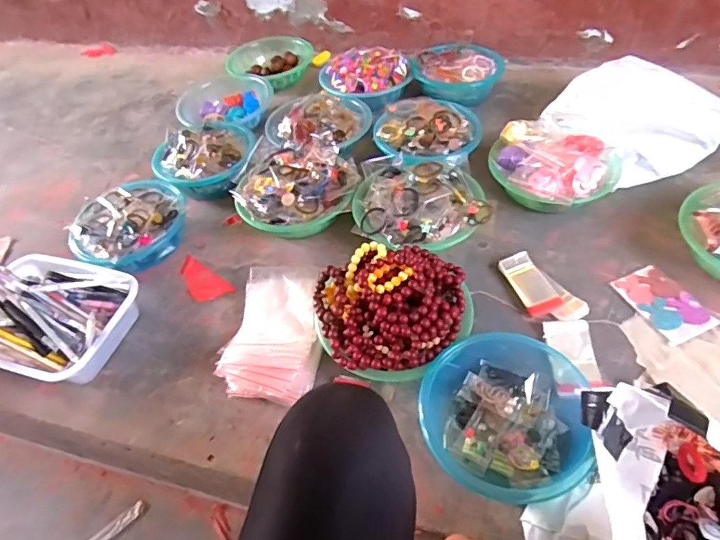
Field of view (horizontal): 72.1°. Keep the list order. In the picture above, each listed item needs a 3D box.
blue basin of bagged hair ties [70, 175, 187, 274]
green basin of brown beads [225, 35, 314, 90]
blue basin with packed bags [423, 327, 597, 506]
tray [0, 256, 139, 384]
[{"bbox_3d":[-0.450,-0.082,0.979,0.216,0.102,0.195,-37,55,-23],"label":"blue basin of bagged hair ties"},{"bbox_3d":[-0.260,-0.582,1.389,0.225,0.062,0.267,9,51,14],"label":"green basin of brown beads"},{"bbox_3d":[0.205,0.194,0.678,0.229,0.076,0.222,-3,50,4],"label":"blue basin with packed bags"},{"bbox_3d":[-0.539,0.075,0.850,0.295,0.115,0.218,13,52,17],"label":"tray"}]

